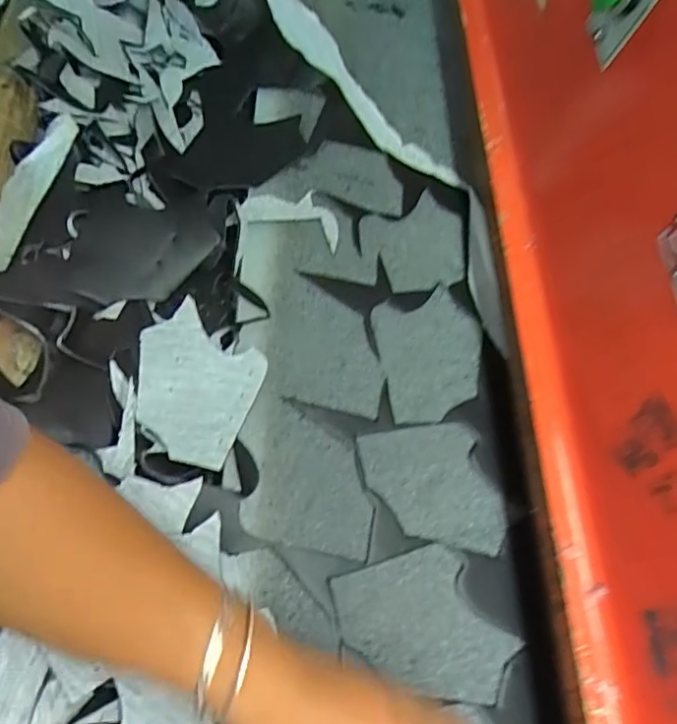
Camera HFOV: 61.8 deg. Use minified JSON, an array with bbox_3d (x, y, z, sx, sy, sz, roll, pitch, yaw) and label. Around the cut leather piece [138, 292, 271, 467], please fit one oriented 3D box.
[{"bbox_3d":[-0.117,0.017,0.448,0.101,0.009,0.117,19,69,6],"label":"cut leather piece"}]

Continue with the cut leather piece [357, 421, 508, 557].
[{"bbox_3d":[0.077,0.104,0.457,0.108,0.004,0.107,-7,68,-20],"label":"cut leather piece"}]

